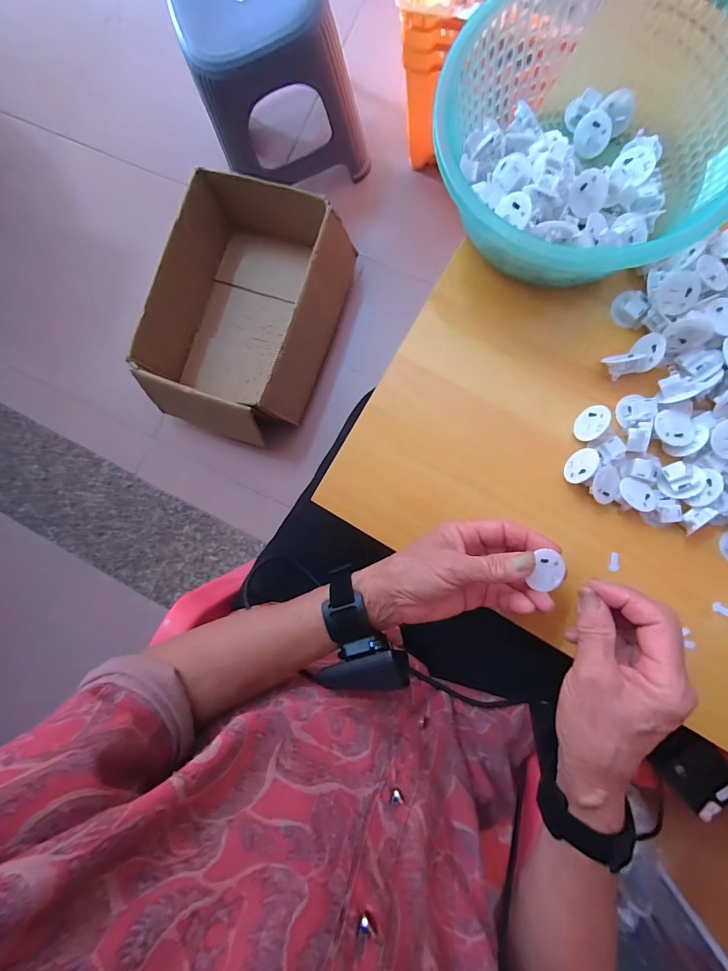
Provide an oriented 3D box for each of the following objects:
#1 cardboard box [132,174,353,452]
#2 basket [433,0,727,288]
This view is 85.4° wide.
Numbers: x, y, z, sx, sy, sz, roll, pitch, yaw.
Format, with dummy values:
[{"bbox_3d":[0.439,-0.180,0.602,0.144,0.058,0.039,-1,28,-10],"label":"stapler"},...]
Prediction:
[{"bbox_3d":[-0.251,-0.362,0.860,0.342,0.177,0.497,21,90,7],"label":"cardboard box"},{"bbox_3d":[0.179,-0.287,0.328,0.234,0.089,0.216,0,87,7],"label":"basket"}]

